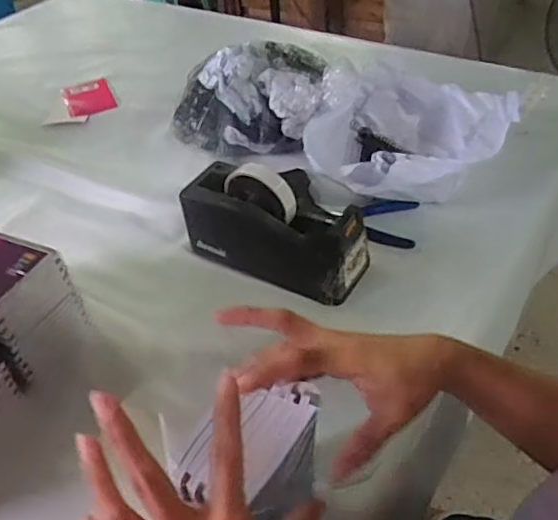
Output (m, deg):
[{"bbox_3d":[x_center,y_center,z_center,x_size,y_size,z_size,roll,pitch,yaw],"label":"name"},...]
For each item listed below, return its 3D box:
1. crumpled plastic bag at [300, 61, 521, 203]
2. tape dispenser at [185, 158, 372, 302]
[{"bbox_3d":[0.178,-0.161,0.776,0.249,0.120,0.250,8,45,14],"label":"crumpled plastic bag"},{"bbox_3d":[-0.006,-0.039,0.655,0.205,0.121,0.071,21,49,25],"label":"tape dispenser"}]

